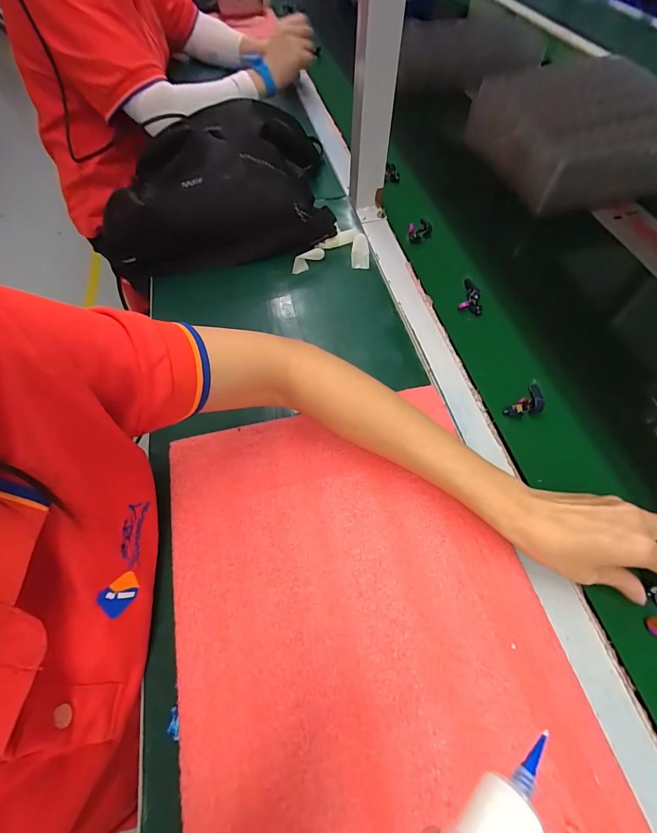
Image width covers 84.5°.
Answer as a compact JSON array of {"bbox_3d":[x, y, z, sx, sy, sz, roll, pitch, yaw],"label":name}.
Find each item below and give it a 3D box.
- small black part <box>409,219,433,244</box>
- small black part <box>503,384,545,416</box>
[{"bbox_3d":[0.129,-0.266,0.518,0.031,0.020,0.024,-26,63,-14],"label":"small black part"},{"bbox_3d":[0.201,-0.012,0.363,0.047,0.020,0.024,-36,65,-19],"label":"small black part"}]

